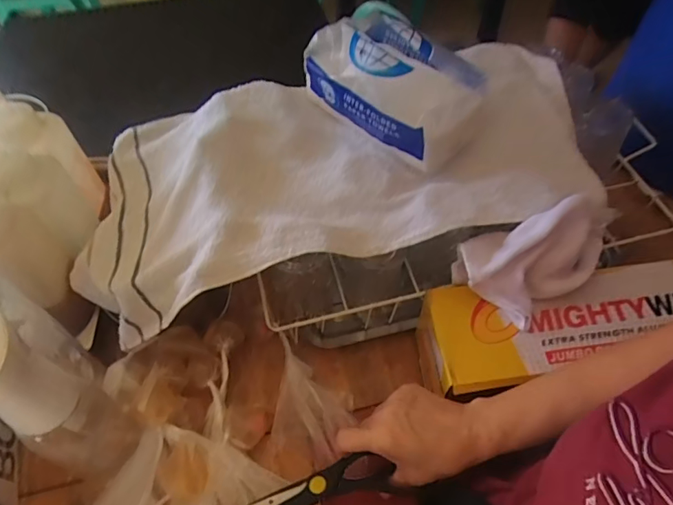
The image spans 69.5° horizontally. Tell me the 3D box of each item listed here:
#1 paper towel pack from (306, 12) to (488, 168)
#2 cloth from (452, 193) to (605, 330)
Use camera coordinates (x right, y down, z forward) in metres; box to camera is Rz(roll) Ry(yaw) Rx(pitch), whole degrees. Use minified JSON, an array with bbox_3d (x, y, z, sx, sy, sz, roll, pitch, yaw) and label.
[{"bbox_3d":[0.062,-0.200,0.555,0.115,0.093,0.198,-34,61,-23],"label":"paper towel pack"},{"bbox_3d":[0.217,-0.011,0.507,0.182,0.083,0.102,-31,60,-21],"label":"cloth"}]

